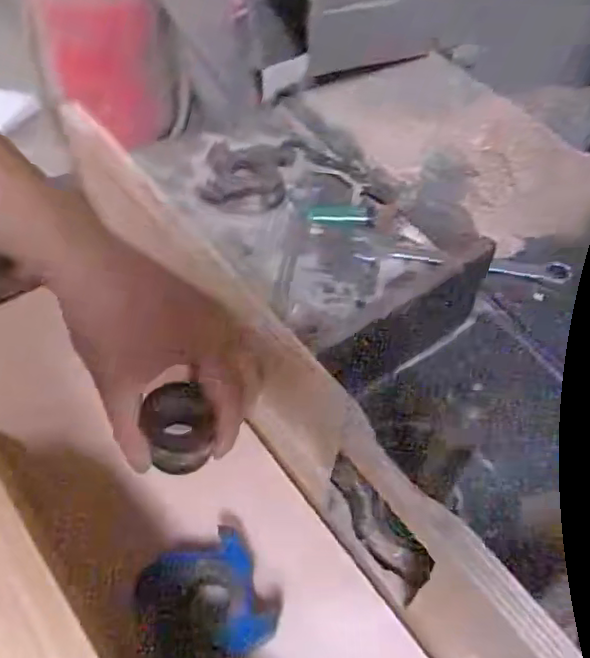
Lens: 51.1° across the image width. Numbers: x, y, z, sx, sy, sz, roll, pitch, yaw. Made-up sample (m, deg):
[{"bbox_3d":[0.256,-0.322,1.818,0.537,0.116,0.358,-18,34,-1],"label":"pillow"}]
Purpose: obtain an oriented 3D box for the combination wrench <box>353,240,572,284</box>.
[{"bbox_3d":[0.171,-0.069,0.631,0.213,0.006,0.029,9,51,5],"label":"combination wrench"}]

